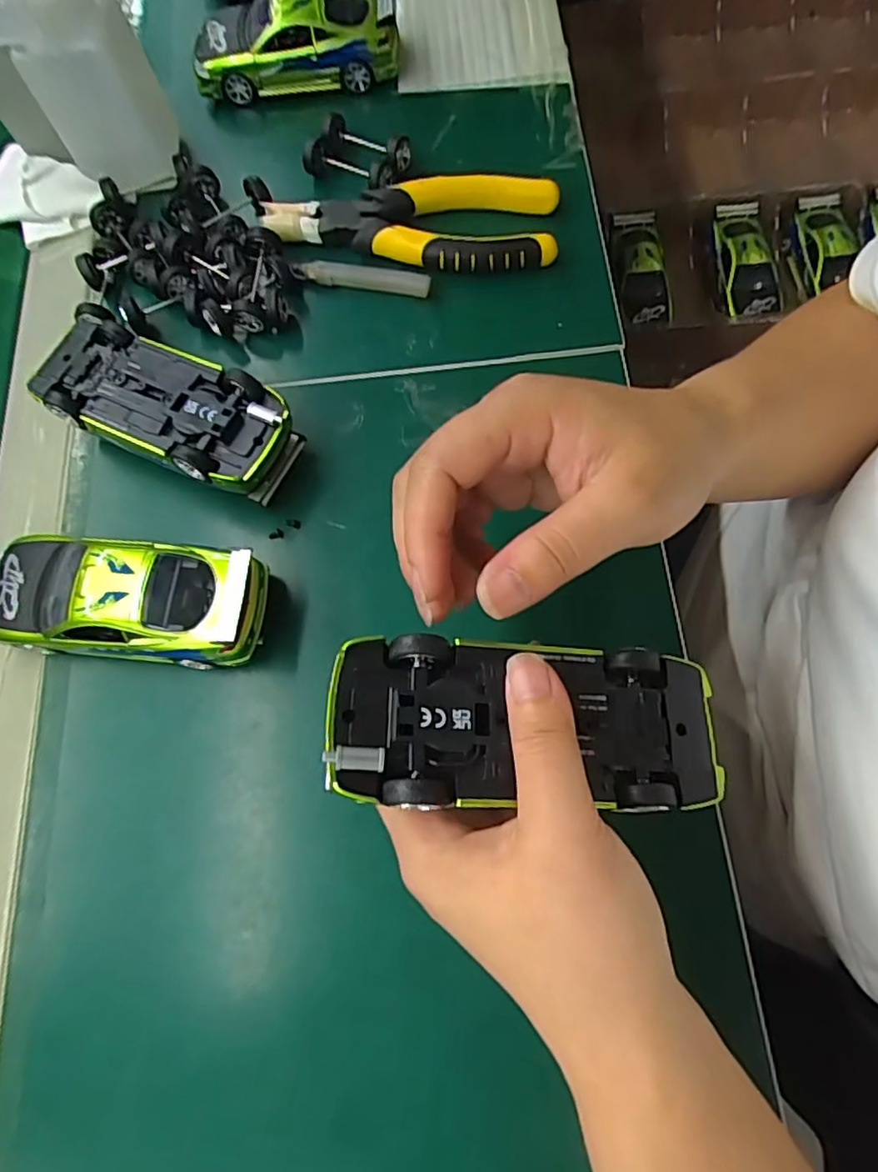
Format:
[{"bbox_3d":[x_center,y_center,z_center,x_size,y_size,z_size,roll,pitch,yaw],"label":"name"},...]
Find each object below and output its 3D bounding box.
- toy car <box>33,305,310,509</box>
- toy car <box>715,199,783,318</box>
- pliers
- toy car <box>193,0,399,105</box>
[{"bbox_3d":[-0.137,-0.088,0.309,0.135,0.039,0.062,30,77,13],"label":"toy car"},{"bbox_3d":[0.291,-0.308,0.589,0.050,0.027,0.123,-7,72,2],"label":"toy car"},{"bbox_3d":[-0.016,-0.200,0.345,0.160,0.017,0.053,-2,72,4],"label":"pliers"},{"bbox_3d":[-0.089,-0.342,0.384,0.123,0.044,0.053,0,72,2],"label":"toy car"}]

